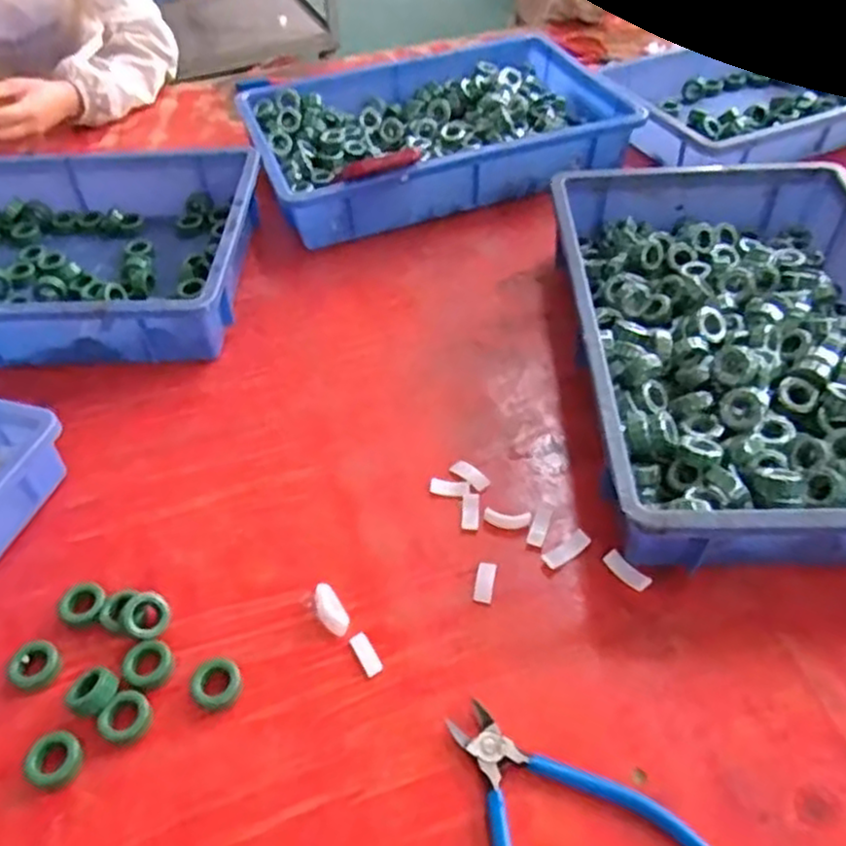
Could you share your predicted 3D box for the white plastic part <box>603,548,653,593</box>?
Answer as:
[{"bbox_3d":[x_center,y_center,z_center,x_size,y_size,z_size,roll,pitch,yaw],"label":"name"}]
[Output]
[{"bbox_3d":[0.144,0.104,0.505,0.013,0.007,0.035,-36,54,-28],"label":"white plastic part"}]

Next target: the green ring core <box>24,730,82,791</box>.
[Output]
[{"bbox_3d":[-0.222,0.201,0.428,0.030,0.010,0.030,-1,46,1],"label":"green ring core"}]

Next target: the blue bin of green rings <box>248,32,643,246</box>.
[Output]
[{"bbox_3d":[0.009,-0.363,0.899,0.435,0.089,0.308,-16,47,-12],"label":"blue bin of green rings"}]

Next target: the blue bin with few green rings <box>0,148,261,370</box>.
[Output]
[{"bbox_3d":[-0.394,-0.171,0.739,0.431,0.082,0.295,-1,46,2],"label":"blue bin with few green rings"}]

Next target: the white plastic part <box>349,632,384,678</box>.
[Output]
[{"bbox_3d":[-0.037,0.153,0.471,0.012,0.004,0.030,-25,50,-20],"label":"white plastic part"}]

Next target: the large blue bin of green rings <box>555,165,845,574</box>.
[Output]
[{"bbox_3d":[0.272,-0.071,0.612,0.284,0.088,0.440,-1,46,2],"label":"large blue bin of green rings"}]

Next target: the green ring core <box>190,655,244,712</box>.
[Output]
[{"bbox_3d":[-0.132,0.167,0.459,0.031,0.012,0.030,-1,46,1],"label":"green ring core"}]

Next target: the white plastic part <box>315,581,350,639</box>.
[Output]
[{"bbox_3d":[-0.064,0.128,0.491,0.016,0.006,0.038,-24,64,-19],"label":"white plastic part"}]

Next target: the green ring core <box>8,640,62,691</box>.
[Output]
[{"bbox_3d":[-0.254,0.158,0.468,0.028,0.012,0.030,3,46,6],"label":"green ring core"}]

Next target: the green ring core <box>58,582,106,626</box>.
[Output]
[{"bbox_3d":[-0.236,0.126,0.499,0.033,0.011,0.028,-4,46,-1],"label":"green ring core"}]

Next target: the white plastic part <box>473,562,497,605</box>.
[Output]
[{"bbox_3d":[0.044,0.112,0.504,0.014,0.004,0.032,8,47,10],"label":"white plastic part"}]

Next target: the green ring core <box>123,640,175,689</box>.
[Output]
[{"bbox_3d":[-0.179,0.158,0.467,0.030,0.010,0.029,-1,46,1],"label":"green ring core"}]

